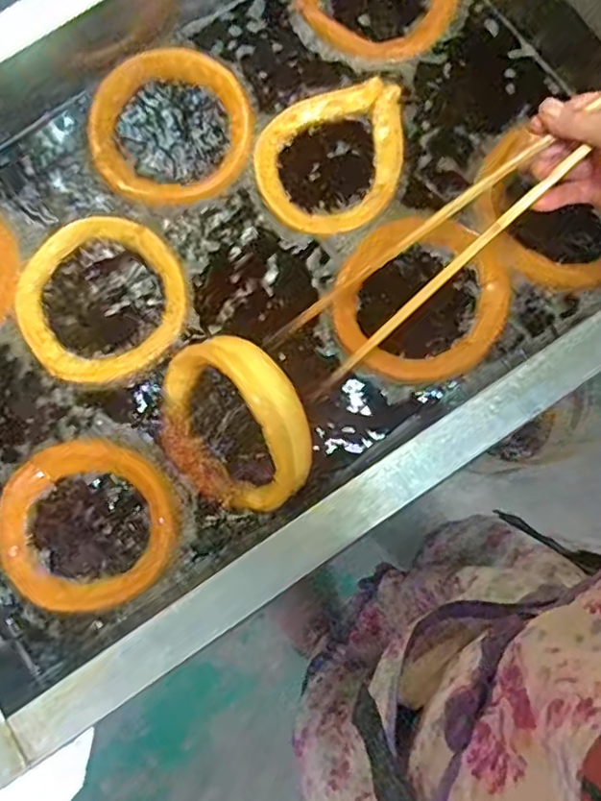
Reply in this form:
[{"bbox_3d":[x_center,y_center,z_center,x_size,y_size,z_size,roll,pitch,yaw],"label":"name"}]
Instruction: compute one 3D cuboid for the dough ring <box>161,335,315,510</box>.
[{"bbox_3d":[-0.062,0.024,0.567,0.139,0.039,0.157,-20,94,34],"label":"dough ring"}]

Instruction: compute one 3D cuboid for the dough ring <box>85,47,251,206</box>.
[{"bbox_3d":[-0.134,-0.279,0.644,0.164,0.016,0.161,0,80,1],"label":"dough ring"}]

